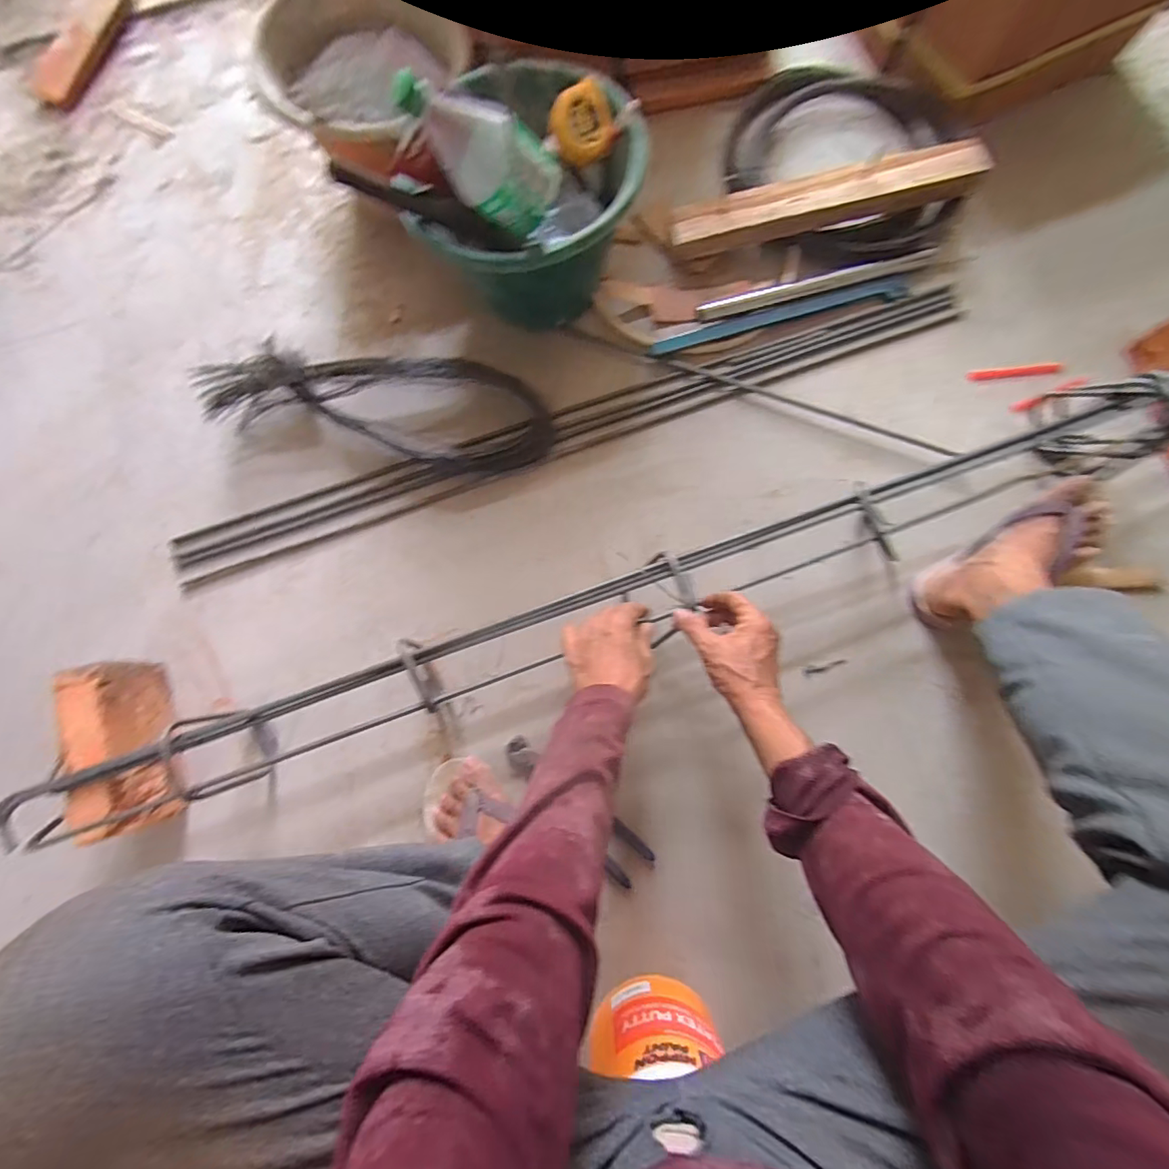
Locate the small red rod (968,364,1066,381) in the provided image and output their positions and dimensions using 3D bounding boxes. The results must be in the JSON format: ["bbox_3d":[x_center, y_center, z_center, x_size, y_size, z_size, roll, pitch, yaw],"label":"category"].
[{"bbox_3d":[0.600,-0.295,0.693,0.123,0.016,0.014,-3,81,1],"label":"small red rod"}]

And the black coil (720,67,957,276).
[{"bbox_3d":[0.371,-0.614,0.733,0.319,0.033,0.314,0,81,2],"label":"black coil"}]

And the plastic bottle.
[{"bbox_3d":[-0.104,-0.442,0.505,0.085,0.173,0.058,0,74,36],"label":"plastic bottle"}]

